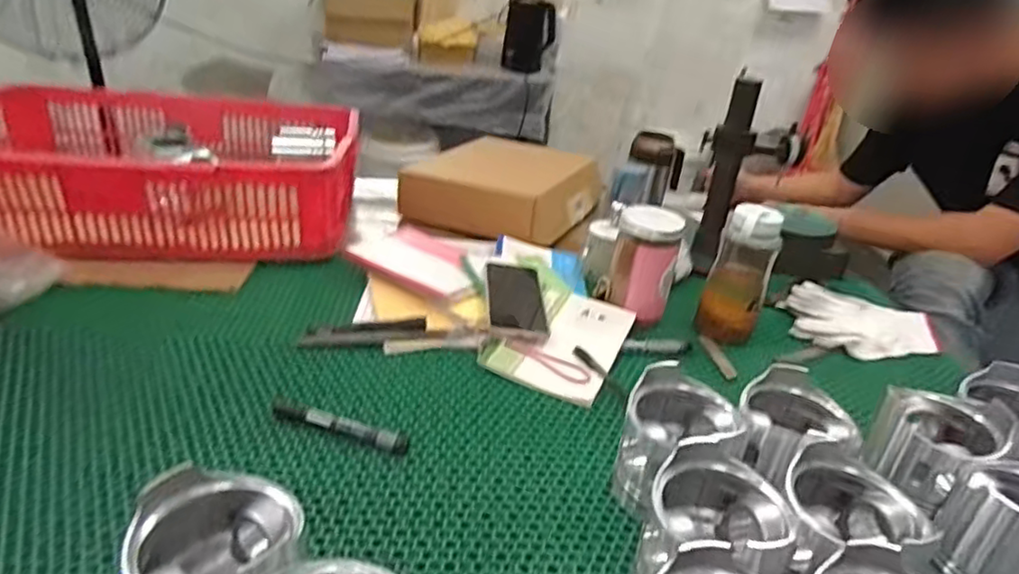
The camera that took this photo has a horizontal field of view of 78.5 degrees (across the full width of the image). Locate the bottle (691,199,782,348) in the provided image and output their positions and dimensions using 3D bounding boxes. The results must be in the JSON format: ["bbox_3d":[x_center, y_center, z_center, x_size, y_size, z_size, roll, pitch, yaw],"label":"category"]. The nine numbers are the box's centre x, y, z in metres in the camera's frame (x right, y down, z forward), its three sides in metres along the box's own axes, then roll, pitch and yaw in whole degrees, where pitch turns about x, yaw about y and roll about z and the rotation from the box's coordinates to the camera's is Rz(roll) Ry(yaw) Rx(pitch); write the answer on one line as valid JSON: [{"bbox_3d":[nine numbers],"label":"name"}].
[{"bbox_3d":[0.296,-0.011,0.806,0.078,0.178,0.061,15,29,18],"label":"bottle"}]

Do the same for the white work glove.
[{"bbox_3d":[0.495,0.054,0.890,0.194,0.029,0.144,19,30,25],"label":"white work glove"}]

